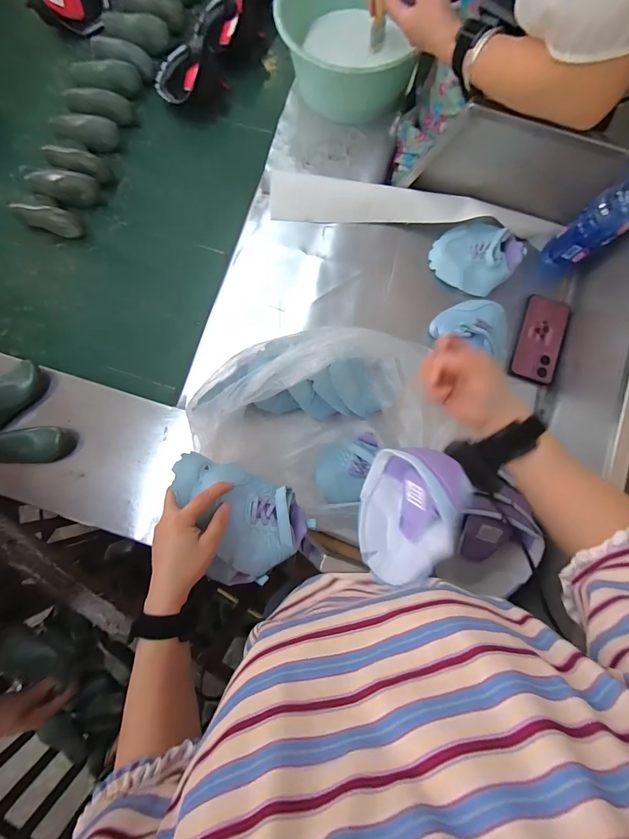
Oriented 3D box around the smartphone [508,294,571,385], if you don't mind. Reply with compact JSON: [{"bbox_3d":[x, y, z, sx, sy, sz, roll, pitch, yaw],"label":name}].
[{"bbox_3d":[0.420,-0.150,0.624,0.081,0.011,0.163,18,83,2],"label":"smartphone"}]

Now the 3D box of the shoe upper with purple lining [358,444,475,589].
[{"bbox_3d":[0.107,0.105,0.371,0.085,0.134,0.143,1,83,-11],"label":"shoe upper with purple lining"}]

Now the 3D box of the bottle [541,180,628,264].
[{"bbox_3d":[0.466,-0.319,0.555,0.053,0.194,0.071,-39,85,-5],"label":"bottle"}]

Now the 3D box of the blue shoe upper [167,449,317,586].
[{"bbox_3d":[-0.103,0.135,0.444,0.198,0.060,0.136,27,68,-13],"label":"blue shoe upper"}]

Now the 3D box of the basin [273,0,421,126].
[{"bbox_3d":[0.068,-0.784,0.680,0.276,0.122,0.275,0,83,0],"label":"basin"}]

